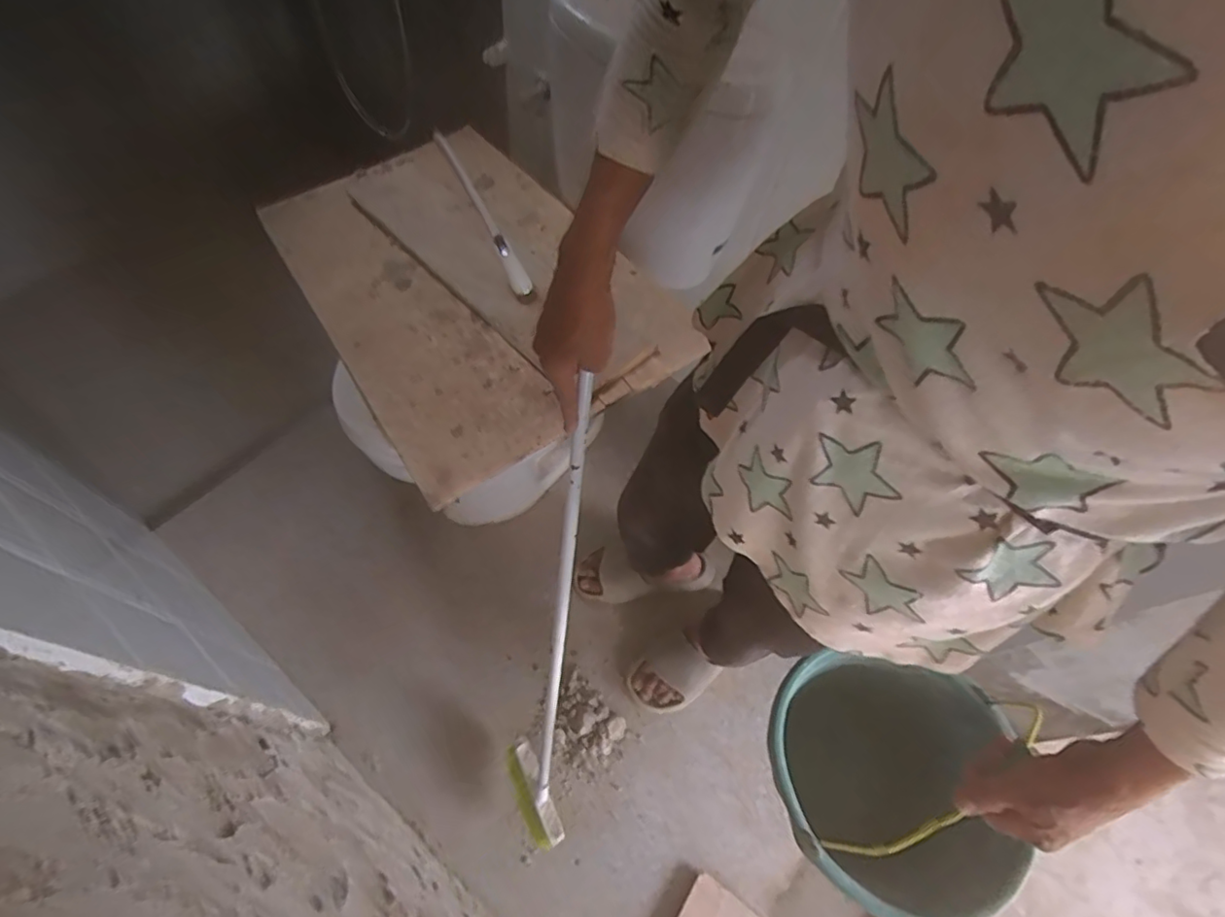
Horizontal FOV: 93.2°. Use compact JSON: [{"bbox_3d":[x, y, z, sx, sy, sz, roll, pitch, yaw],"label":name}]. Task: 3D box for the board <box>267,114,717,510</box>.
[{"bbox_3d":[-0.252,-0.316,0.958,0.460,0.042,0.804,-31,61,-17],"label":"board"}]

